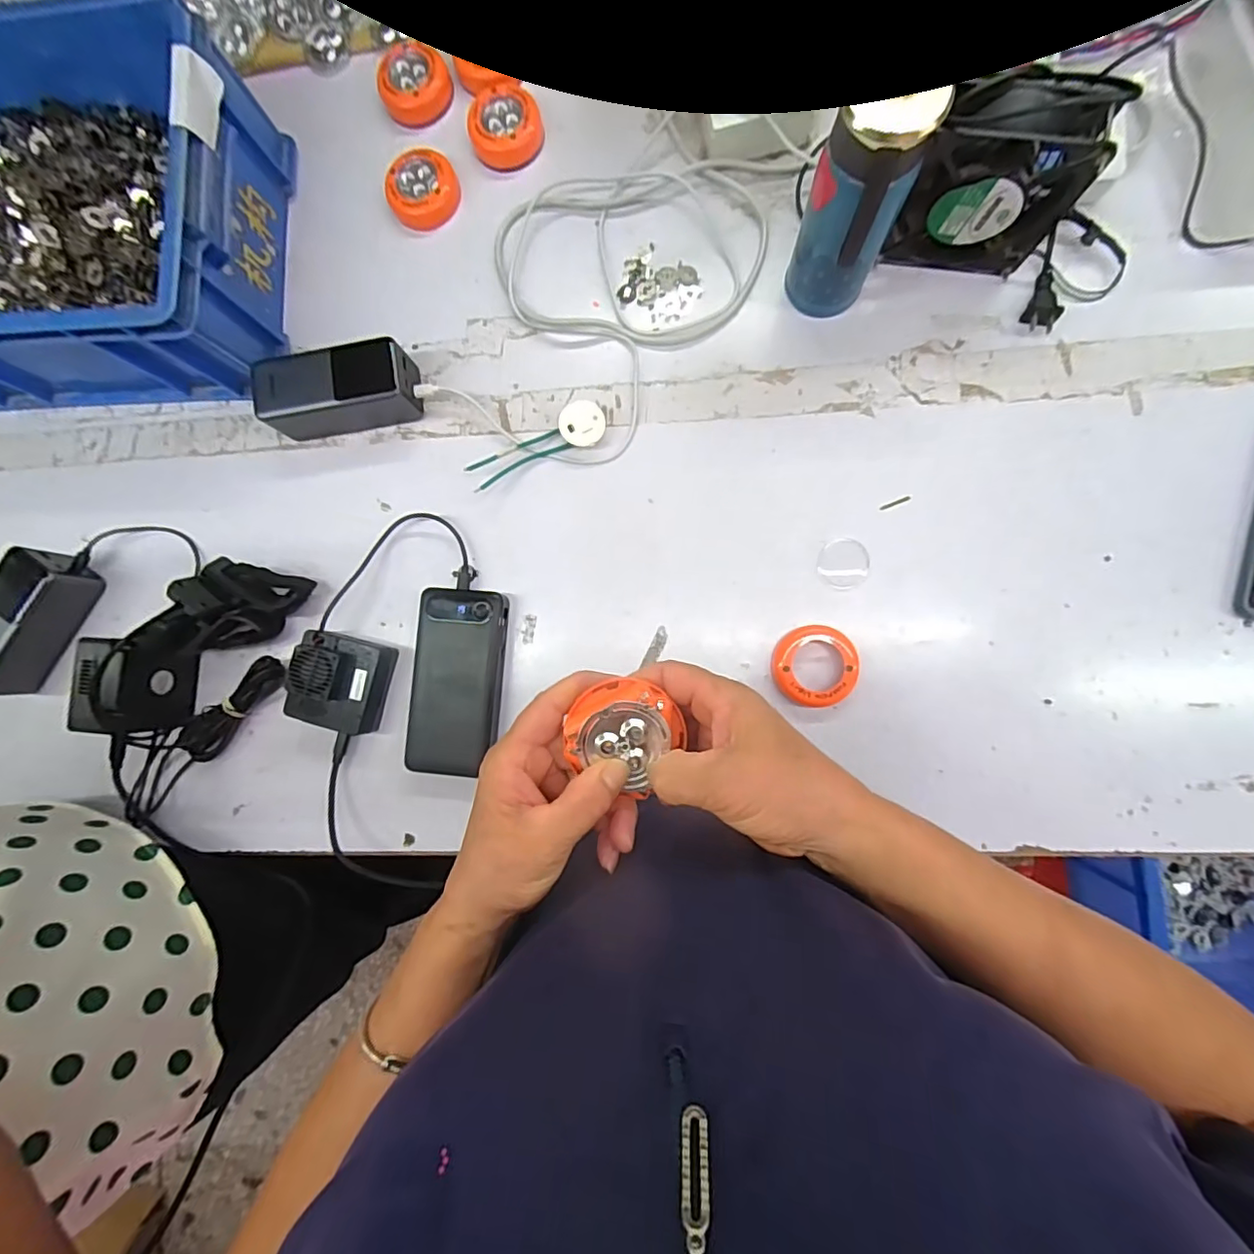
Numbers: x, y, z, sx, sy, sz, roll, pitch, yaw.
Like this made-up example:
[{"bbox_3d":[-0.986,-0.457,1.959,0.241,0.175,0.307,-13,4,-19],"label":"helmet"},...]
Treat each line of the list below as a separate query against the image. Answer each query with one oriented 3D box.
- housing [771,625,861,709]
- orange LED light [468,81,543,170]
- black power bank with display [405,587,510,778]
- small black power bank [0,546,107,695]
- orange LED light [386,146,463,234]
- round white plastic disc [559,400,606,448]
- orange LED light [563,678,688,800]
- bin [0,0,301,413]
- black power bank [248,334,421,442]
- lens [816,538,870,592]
[{"bbox_3d":[0.155,0.032,0.450,0.068,0.019,0.065,4,87,6],"label":"housing"},{"bbox_3d":[-0.111,-0.460,0.507,0.066,0.019,0.066,12,88,6],"label":"orange LED light"},{"bbox_3d":[-0.143,0.046,0.474,0.075,0.031,0.153,4,87,6],"label":"black power bank with display"},{"bbox_3d":[-0.543,-0.006,0.500,0.065,0.052,0.135,33,90,7],"label":"small black power bank"},{"bbox_3d":[-0.191,-0.407,0.512,0.063,0.018,0.066,0,87,6],"label":"orange LED light"},{"bbox_3d":[-0.039,-0.177,0.482,0.039,0.021,0.038,0,87,6],"label":"round white plastic disc"},{"bbox_3d":[-0.001,0.055,0.290,0.055,0.017,0.056,0,87,6],"label":"orange LED light"},{"bbox_3d":[-0.494,-0.356,0.482,0.362,0.116,0.282,2,87,6],"label":"bin"},{"bbox_3d":[-0.254,-0.206,0.488,0.133,0.053,0.059,-12,86,5],"label":"black power bank"},{"bbox_3d":[0.181,-0.053,0.462,0.041,0.004,0.044,6,87,6],"label":"lens"}]

